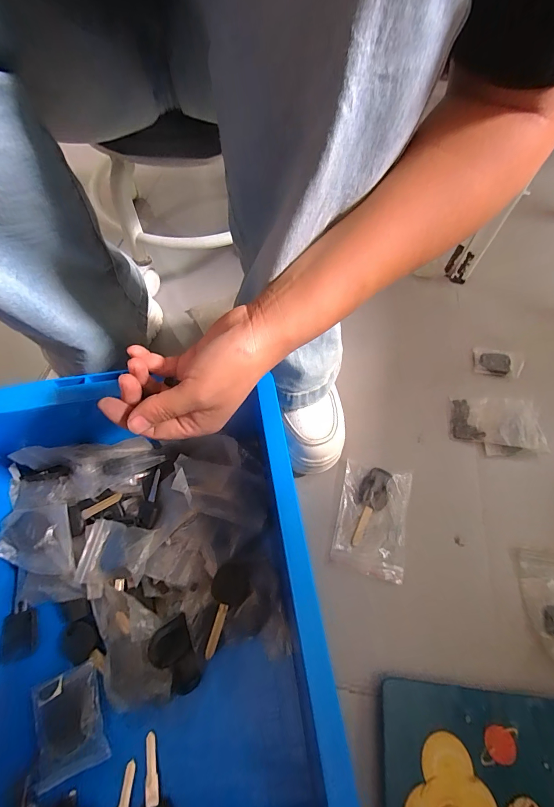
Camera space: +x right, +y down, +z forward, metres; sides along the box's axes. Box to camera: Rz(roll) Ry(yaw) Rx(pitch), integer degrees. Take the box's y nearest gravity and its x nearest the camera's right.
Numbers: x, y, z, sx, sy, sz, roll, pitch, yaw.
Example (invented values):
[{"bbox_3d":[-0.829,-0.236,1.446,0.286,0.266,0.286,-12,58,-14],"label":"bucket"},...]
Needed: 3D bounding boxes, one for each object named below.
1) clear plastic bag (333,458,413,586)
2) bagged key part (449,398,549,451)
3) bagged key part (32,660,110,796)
[{"bbox_3d":[0.107,0.128,0.389,0.075,0.011,0.116,14,62,6],"label":"clear plastic bag"},{"bbox_3d":[0.284,0.023,0.449,0.105,0.022,0.069,12,62,6],"label":"bagged key part"},{"bbox_3d":[-0.180,0.273,0.295,0.055,0.011,0.071,-22,64,-12],"label":"bagged key part"}]

